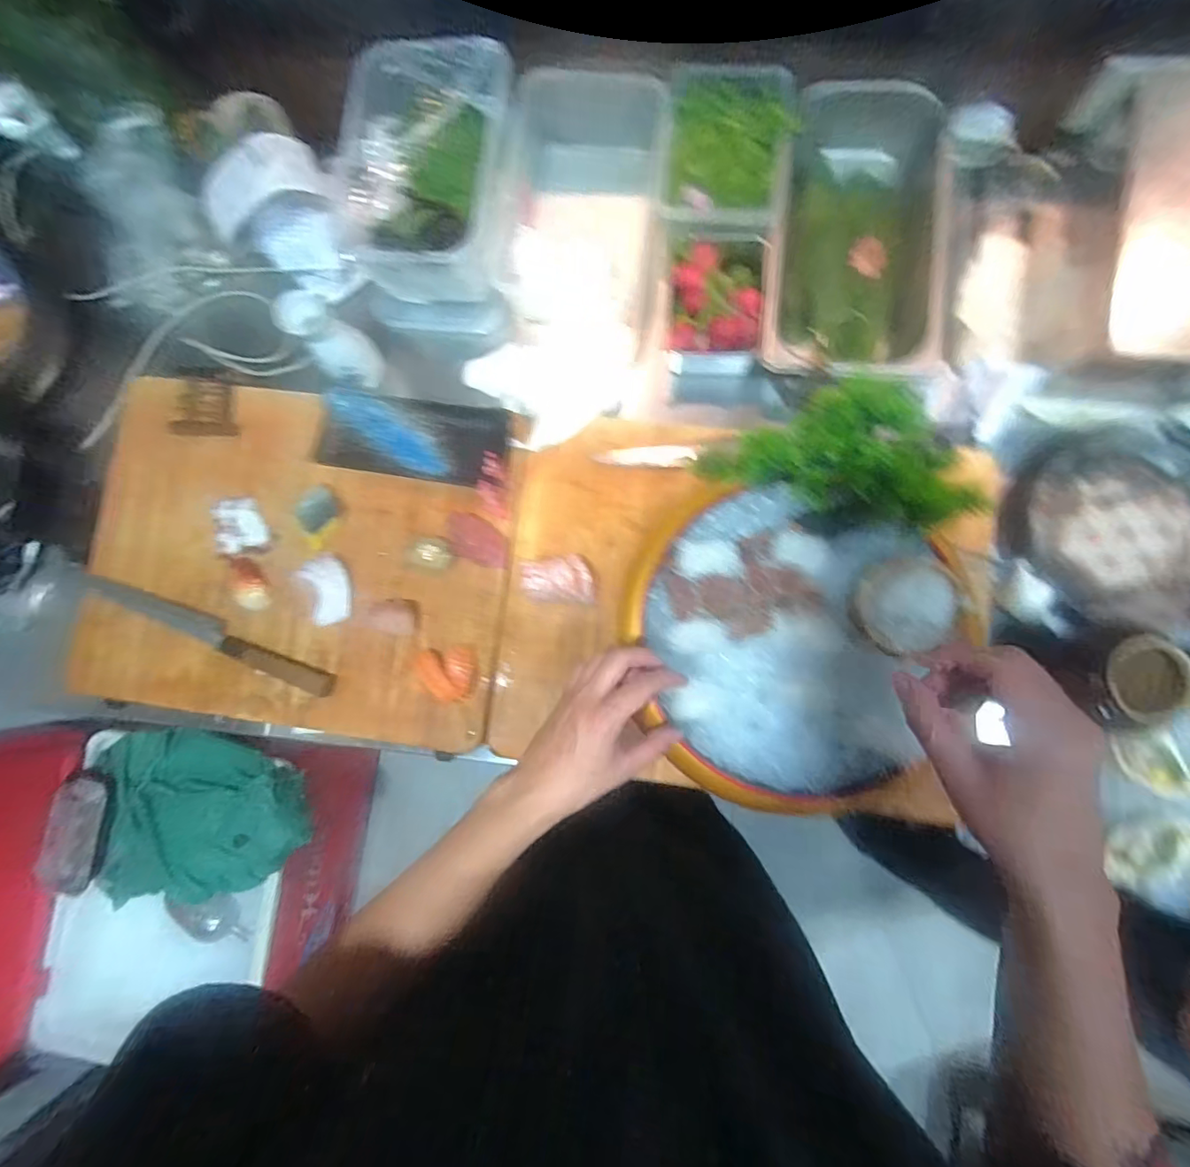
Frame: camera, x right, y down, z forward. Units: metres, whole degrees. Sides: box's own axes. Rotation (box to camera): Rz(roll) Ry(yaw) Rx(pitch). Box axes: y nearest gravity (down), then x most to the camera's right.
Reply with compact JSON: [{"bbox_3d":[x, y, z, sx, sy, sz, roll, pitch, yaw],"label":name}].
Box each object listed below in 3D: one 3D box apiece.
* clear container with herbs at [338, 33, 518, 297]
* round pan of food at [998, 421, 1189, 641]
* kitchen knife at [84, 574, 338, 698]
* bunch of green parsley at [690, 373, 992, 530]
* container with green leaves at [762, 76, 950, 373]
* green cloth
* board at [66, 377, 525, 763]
[{"bbox_3d":[-0.186,-0.457,0.580,0.175,0.099,0.235,9,86,7],"label":"clear container with herbs"},{"bbox_3d":[0.550,-0.054,0.529,0.202,0.055,0.222,-1,85,6],"label":"round pan of food"},{"bbox_3d":[-0.423,0.052,0.565,0.304,0.017,0.032,25,88,8],"label":"kitchen knife"},{"bbox_3d":[0.211,-0.104,0.429,0.224,0.096,0.077,19,87,7],"label":"bunch of green parsley"},{"bbox_3d":[0.279,-0.376,0.559,0.171,0.072,0.345,6,85,6],"label":"container with green leaves"},{"bbox_3d":[-0.802,0.449,1.026,0.401,0.114,0.343,-19,83,4],"label":"green cloth"},{"bbox_3d":[-0.340,-0.028,0.594,0.498,0.041,0.372,7,85,6],"label":"board"}]

